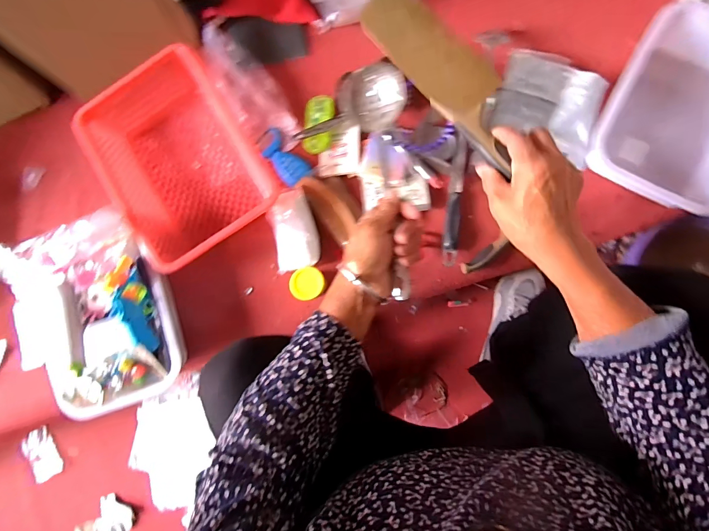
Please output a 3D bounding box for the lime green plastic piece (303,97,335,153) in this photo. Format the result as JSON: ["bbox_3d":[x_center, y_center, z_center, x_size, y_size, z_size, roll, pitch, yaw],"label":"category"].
[{"bbox_3d":[-0.062,-0.246,0.623,0.047,0.023,0.101,9,85,6],"label":"lime green plastic piece"}]

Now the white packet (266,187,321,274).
[{"bbox_3d":[-0.106,-0.062,0.608,0.076,0.039,0.136,-13,84,4],"label":"white packet"}]

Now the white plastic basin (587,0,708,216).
[{"bbox_3d":[0.510,-0.237,0.569,0.220,0.089,0.280,33,88,7],"label":"white plastic basin"}]

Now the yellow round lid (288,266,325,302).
[{"bbox_3d":[-0.074,0.028,0.564,0.054,0.009,0.054,-2,72,6],"label":"yellow round lid"}]

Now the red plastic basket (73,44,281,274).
[{"bbox_3d":[-0.297,-0.183,0.624,0.237,0.083,0.344,-32,83,2],"label":"red plastic basket"}]

